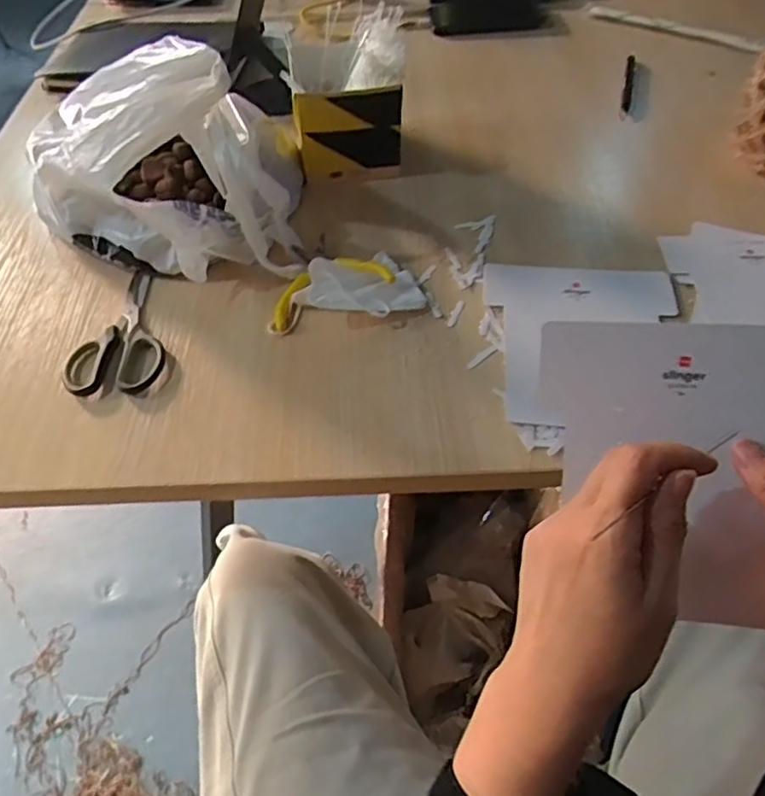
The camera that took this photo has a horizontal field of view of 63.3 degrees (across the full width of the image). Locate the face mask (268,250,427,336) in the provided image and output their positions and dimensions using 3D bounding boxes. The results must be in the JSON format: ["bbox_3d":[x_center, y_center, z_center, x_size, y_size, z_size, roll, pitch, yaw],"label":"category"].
[{"bbox_3d":[-0.035,-0.095,0.532,0.131,0.037,0.082,-21,55,-15],"label":"face mask"}]

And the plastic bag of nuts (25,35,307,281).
[{"bbox_3d":[-0.193,-0.218,0.540,0.227,0.163,0.184,-3,53,-2],"label":"plastic bag of nuts"}]

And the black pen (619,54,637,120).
[{"bbox_3d":[0.296,-0.374,0.746,0.013,0.008,0.154,14,54,10],"label":"black pen"}]

